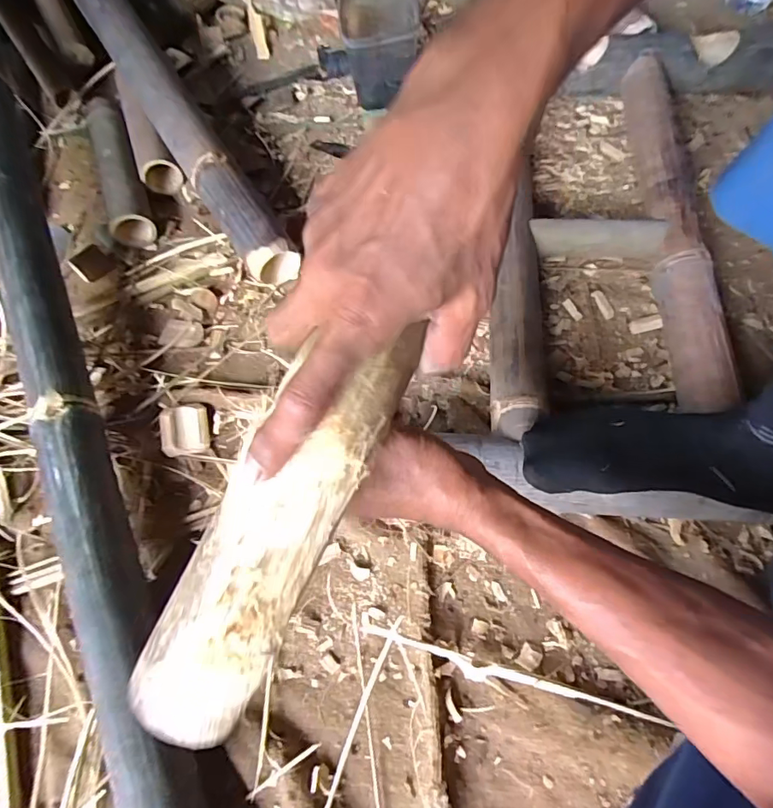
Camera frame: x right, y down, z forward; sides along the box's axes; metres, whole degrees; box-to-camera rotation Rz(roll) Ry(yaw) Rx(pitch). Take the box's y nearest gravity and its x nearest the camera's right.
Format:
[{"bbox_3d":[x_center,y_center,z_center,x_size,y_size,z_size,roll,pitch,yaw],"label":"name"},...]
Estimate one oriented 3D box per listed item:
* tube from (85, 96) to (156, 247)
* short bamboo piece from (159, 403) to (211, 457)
[{"bbox_3d":[-0.387,-0.344,0.724,0.060,0.060,0.257,-18,67,-5],"label":"tube"},{"bbox_3d":[-0.229,0.026,0.562,0.050,0.019,0.058,-11,66,-2],"label":"short bamboo piece"}]

